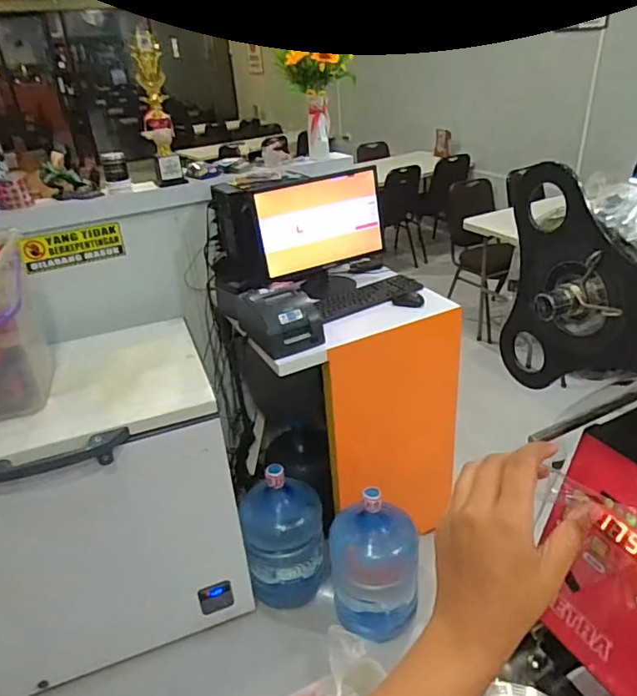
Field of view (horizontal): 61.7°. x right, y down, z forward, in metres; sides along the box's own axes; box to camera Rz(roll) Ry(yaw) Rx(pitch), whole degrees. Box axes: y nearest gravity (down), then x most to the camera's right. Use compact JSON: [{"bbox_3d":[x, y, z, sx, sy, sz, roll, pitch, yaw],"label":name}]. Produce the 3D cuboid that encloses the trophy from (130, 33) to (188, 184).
[{"bbox_3d":[-0.520,-0.758,1.729,0.104,0.433,0.103,-12,30,-13],"label":"trophy"}]

